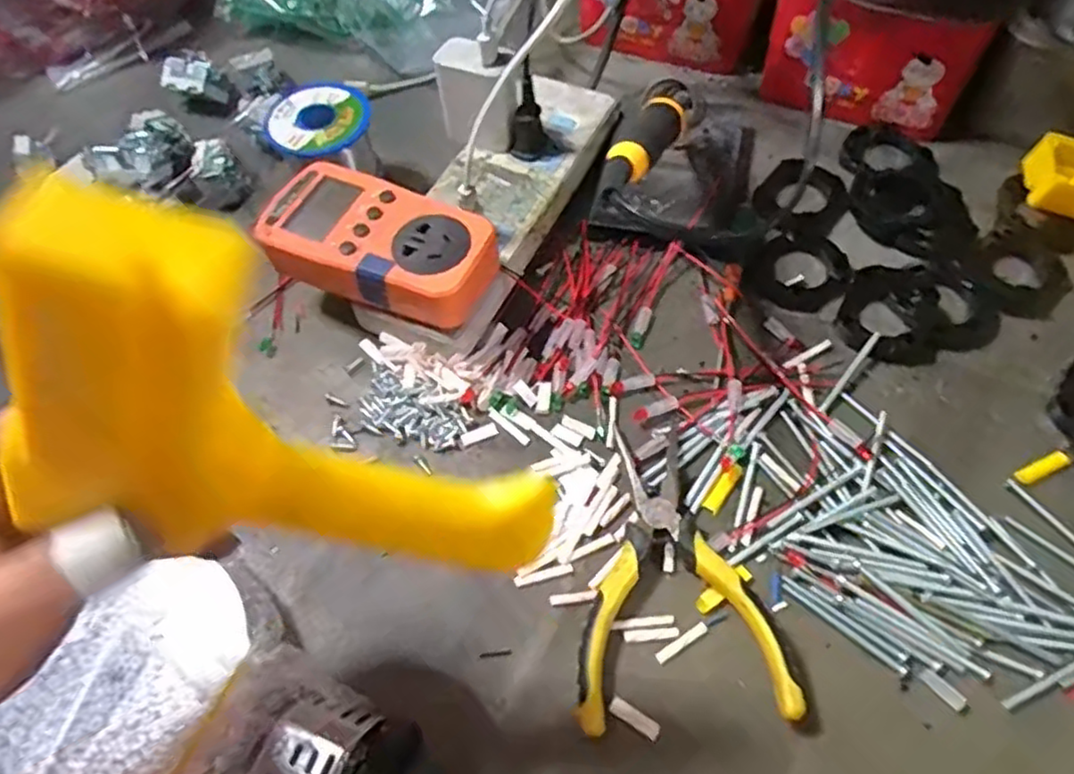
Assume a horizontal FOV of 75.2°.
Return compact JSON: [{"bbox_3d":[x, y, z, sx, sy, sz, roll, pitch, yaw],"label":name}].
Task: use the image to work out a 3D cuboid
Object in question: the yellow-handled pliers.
[{"bbox_3d":[0.063,0.082,0.338,0.094,0.019,0.145,-3,60,1],"label":"yellow-handled pliers"}]

